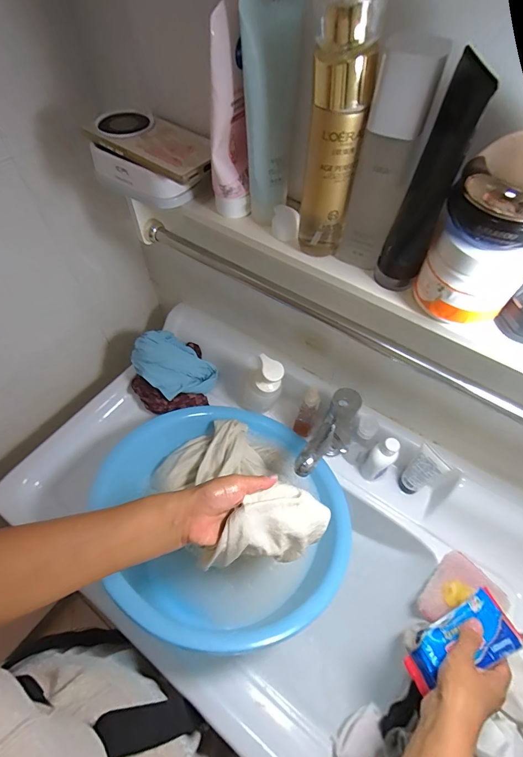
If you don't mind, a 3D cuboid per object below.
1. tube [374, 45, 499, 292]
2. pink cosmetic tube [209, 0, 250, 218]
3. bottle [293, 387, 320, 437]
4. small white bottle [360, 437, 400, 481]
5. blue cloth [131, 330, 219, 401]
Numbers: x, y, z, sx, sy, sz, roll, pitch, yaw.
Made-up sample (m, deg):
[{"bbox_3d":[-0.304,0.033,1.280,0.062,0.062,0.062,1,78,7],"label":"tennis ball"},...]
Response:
[{"bbox_3d":[0.132,-0.142,0.286,0.039,0.172,0.048,39,68,22],"label":"tube"},{"bbox_3d":[-0.030,-0.226,0.331,0.043,0.161,0.041,-11,58,-8],"label":"pink cosmetic tube"},{"bbox_3d":[0.080,0.059,0.622,0.032,0.103,0.036,24,59,14],"label":"bottle"},{"bbox_3d":[0.193,0.133,0.593,0.038,0.112,0.039,-37,65,-23],"label":"small white bottle"},{"bbox_3d":[-0.167,-0.026,0.672,0.143,0.061,0.104,32,62,18],"label":"blue cloth"}]

